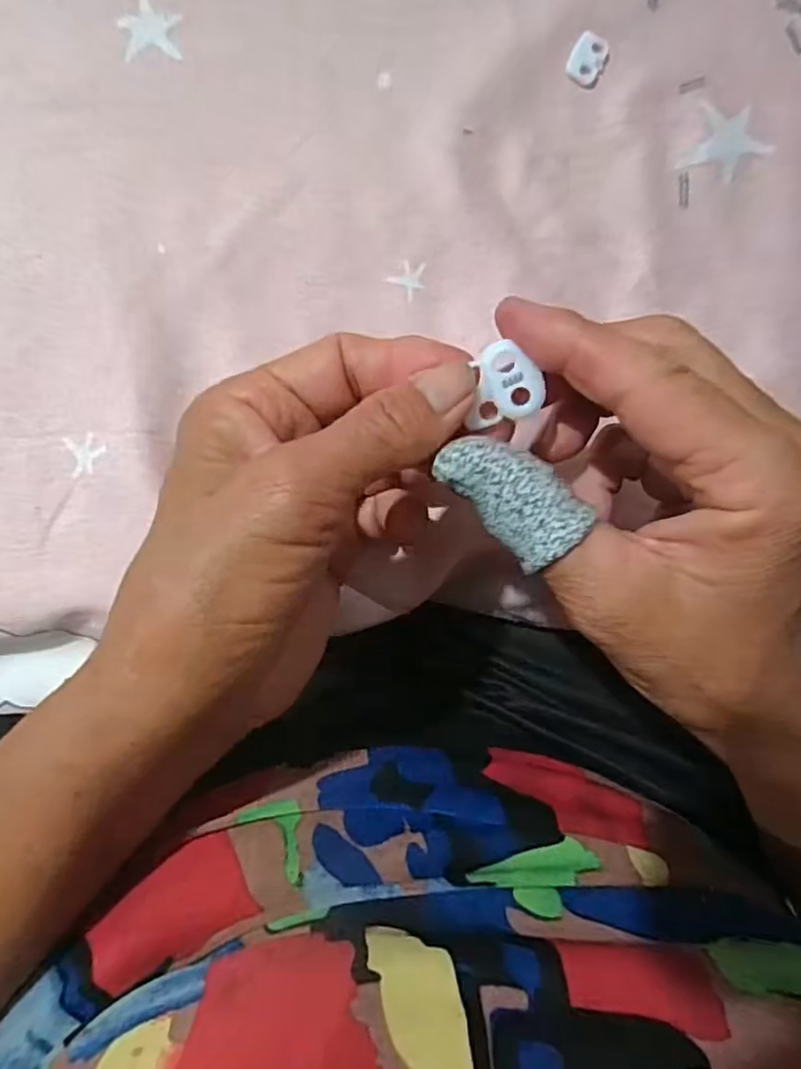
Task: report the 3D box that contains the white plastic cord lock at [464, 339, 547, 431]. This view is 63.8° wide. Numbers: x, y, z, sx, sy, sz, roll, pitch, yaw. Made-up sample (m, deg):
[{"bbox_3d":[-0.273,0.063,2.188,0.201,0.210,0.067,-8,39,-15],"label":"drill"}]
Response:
[{"bbox_3d":[0.029,-0.042,0.178,0.019,0.009,0.021,-8,91,-4],"label":"white plastic cord lock"}]

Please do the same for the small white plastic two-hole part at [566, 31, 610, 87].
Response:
[{"bbox_3d":[0.072,-0.182,0.245,0.013,0.004,0.018,25,89,-4],"label":"small white plastic two-hole part"}]

